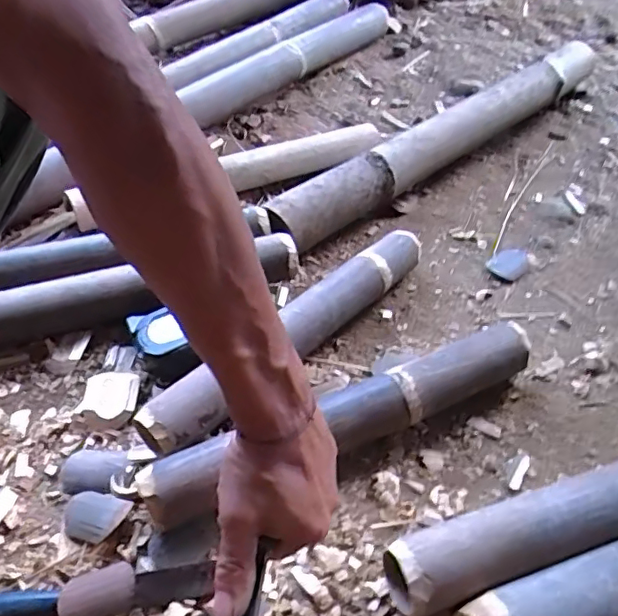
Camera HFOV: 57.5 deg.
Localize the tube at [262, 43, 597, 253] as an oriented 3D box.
[{"bbox_3d":[0.238,-0.279,0.884,0.760,0.079,0.086,-35,56,-30],"label":"tube"}]

